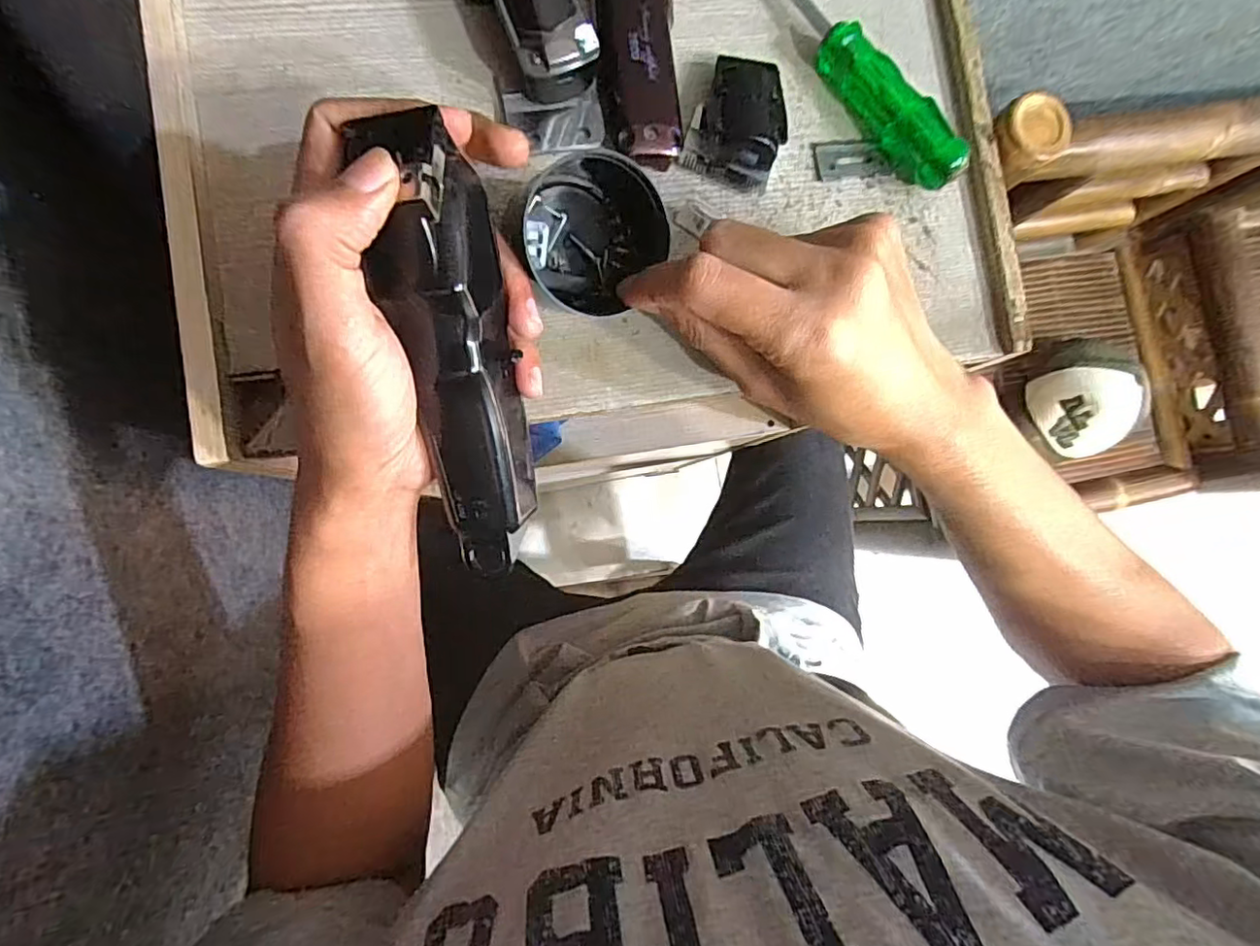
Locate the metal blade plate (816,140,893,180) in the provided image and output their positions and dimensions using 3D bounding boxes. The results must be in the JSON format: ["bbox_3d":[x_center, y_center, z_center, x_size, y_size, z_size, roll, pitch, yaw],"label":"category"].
[{"bbox_3d":[0.114,-0.161,0.307,0.037,0.004,0.018,-7,90,-3],"label":"metal blade plate"}]

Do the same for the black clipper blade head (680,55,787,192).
[{"bbox_3d":[0.054,-0.172,0.291,0.043,0.017,0.052,15,83,-6],"label":"black clipper blade head"}]

